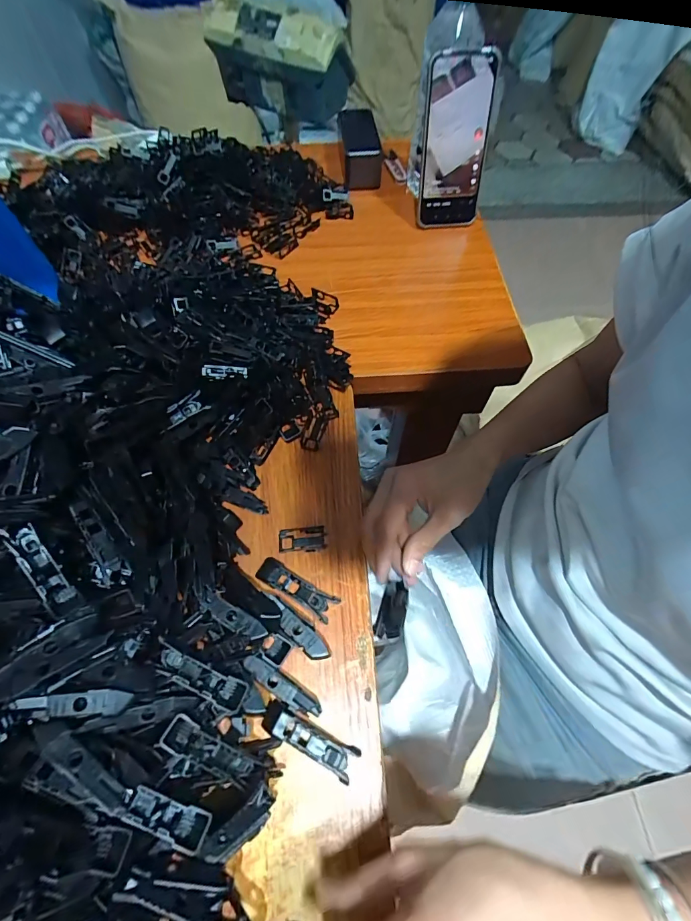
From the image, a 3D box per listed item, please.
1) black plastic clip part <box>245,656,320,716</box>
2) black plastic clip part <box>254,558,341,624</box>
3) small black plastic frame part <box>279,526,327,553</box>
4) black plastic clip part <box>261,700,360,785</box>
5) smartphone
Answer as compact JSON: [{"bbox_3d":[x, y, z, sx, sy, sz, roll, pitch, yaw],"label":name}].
[{"bbox_3d":[-0.045,0.160,0.279,0.061,0.014,0.015,30,65,15],"label":"black plastic clip part"},{"bbox_3d":[-0.039,0.103,0.316,0.069,0.009,0.021,29,65,15],"label":"black plastic clip part"},{"bbox_3d":[-0.037,0.067,0.335,0.039,0.010,0.020,-2,61,-1],"label":"small black plastic frame part"},{"bbox_3d":[-0.025,0.188,0.266,0.067,0.008,0.019,27,64,14],"label":"black plastic clip part"},{"bbox_3d":[0.134,-0.383,0.481,0.080,0.167,0.016,-5,44,-3],"label":"smartphone"}]

